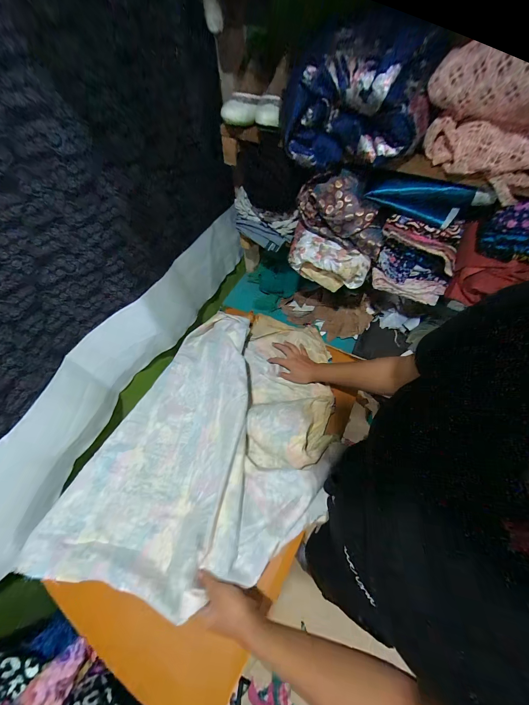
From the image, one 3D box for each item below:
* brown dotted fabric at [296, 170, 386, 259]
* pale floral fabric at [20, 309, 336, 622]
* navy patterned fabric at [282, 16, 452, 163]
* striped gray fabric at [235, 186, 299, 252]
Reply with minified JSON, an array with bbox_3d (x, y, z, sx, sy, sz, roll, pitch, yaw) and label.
[{"bbox_3d":[0.184,-0.321,0.576,0.210,0.127,0.072,28,64,17],"label":"brown dotted fabric"},{"bbox_3d":[-0.133,0.150,0.577,0.551,0.104,0.612,6,59,5],"label":"pale floral fabric"},{"bbox_3d":[0.158,-0.447,0.438,0.250,0.164,0.129,6,59,5],"label":"navy patterned fabric"},{"bbox_3d":[-0.006,-0.375,0.731,0.203,0.109,0.056,33,65,19],"label":"striped gray fabric"}]

